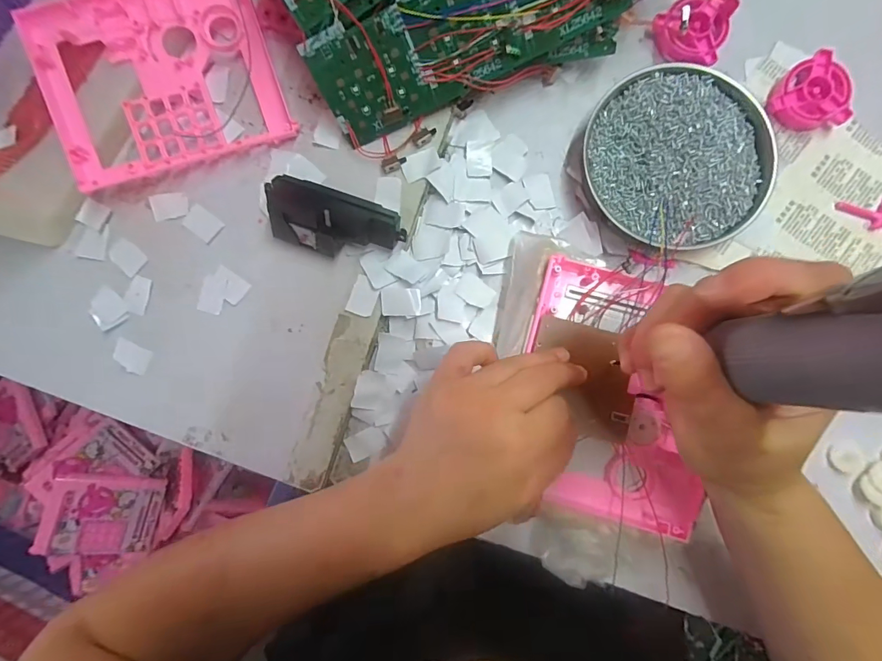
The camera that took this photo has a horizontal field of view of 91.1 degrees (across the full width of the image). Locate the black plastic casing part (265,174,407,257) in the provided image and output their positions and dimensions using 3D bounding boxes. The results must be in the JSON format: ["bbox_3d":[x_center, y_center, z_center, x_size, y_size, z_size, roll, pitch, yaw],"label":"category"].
[{"bbox_3d":[-0.075,-0.079,0.314,0.096,0.023,0.049,12,126,-2],"label":"black plastic casing part"}]

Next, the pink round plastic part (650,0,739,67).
[{"bbox_3d":[0.192,-0.231,0.329,0.053,0.027,0.046,35,90,3],"label":"pink round plastic part"}]

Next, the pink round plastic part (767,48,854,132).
[{"bbox_3d":[0.279,-0.175,0.327,0.049,0.017,0.053,0,88,3],"label":"pink round plastic part"}]

